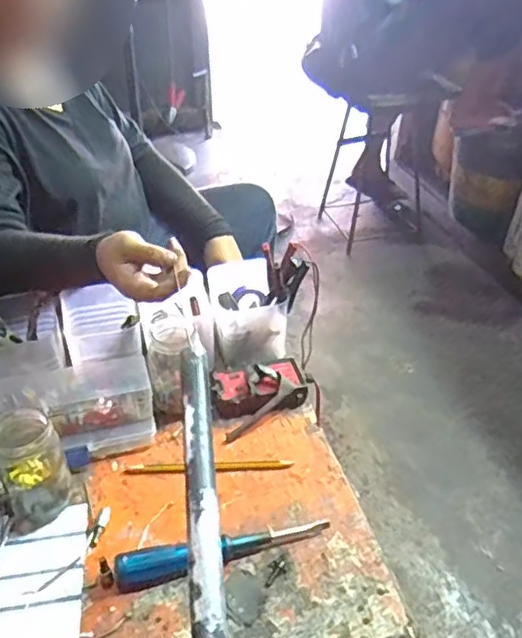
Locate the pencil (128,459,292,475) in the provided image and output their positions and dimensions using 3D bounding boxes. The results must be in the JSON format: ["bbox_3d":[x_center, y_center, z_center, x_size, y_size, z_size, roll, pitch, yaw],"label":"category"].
[{"bbox_3d":[-0.056,0.158,0.664,0.177,0.005,0.011,-1,37,-4],"label":"pencil"}]

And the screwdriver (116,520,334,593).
[{"bbox_3d":[-0.033,0.214,0.576,0.200,0.021,0.025,-8,39,-13],"label":"screwdriver"}]

